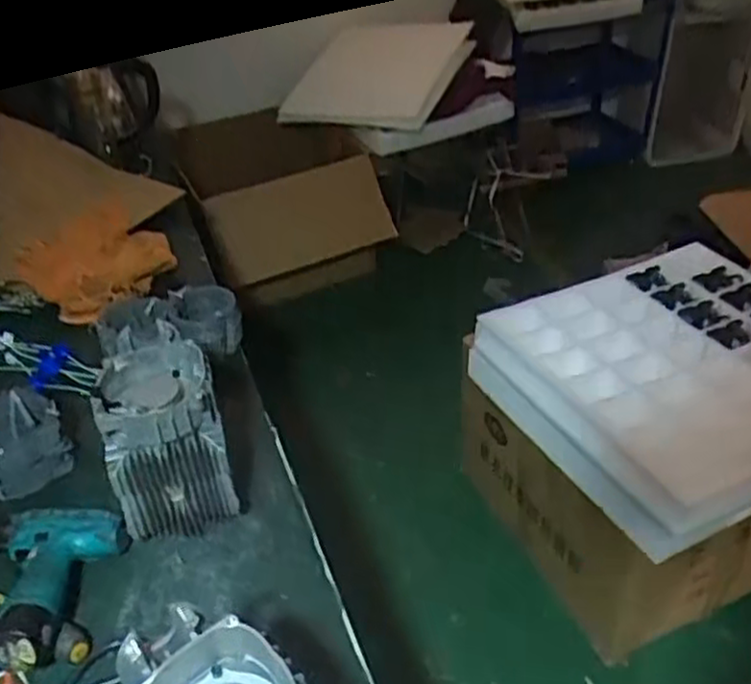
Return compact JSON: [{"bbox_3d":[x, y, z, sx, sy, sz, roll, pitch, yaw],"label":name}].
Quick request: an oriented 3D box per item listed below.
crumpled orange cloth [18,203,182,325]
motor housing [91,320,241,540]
[{"bbox_3d":[-0.474,-0.148,1.272,0.219,0.054,0.243,-33,45,-32],"label":"crumpled orange cloth"},{"bbox_3d":[-0.233,0.103,0.838,0.121,0.178,0.130,-13,37,-11],"label":"motor housing"}]

